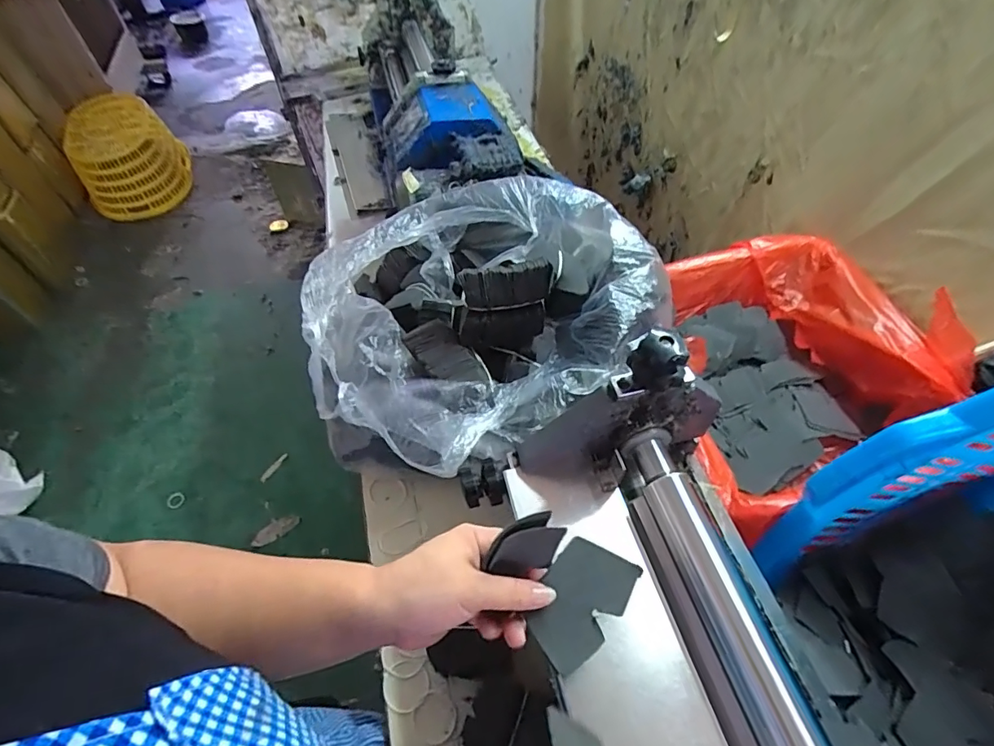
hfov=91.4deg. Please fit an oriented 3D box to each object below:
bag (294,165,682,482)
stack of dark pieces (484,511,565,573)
[{"bbox_3d":[-0.037,-0.071,0.624,0.396,0.212,0.395,-34,59,-22],"label":"bag"},{"bbox_3d":[0.020,0.119,0.335,0.053,0.048,0.008,3,23,-23],"label":"stack of dark pieces"}]

